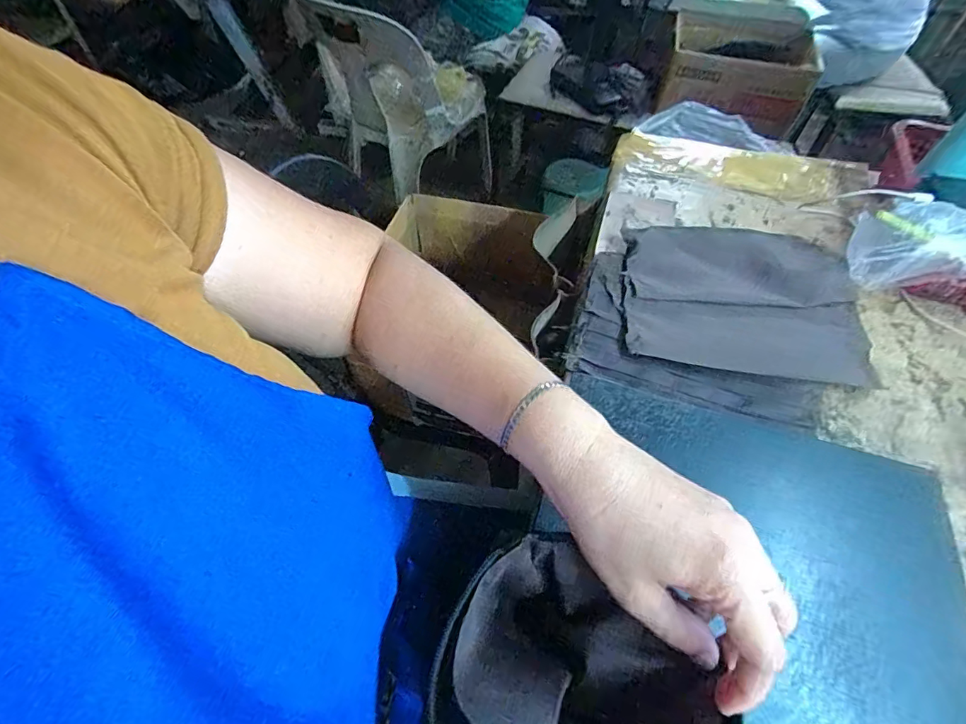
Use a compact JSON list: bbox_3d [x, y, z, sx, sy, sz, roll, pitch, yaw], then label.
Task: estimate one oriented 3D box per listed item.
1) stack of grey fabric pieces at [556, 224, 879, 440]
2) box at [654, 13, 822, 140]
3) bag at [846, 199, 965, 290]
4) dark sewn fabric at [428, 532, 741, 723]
[{"bbox_3d":[0.238,-0.051,0.480,0.272,0.022,0.232,10,56,6],"label":"stack of grey fabric pieces"},{"bbox_3d":[0.702,-0.807,1.330,0.368,0.158,0.332,15,55,10],"label":"box"},{"bbox_3d":[0.451,-0.094,0.461,0.173,0.100,0.035,16,56,9],"label":"bag"},{"bbox_3d":[0.039,0.165,0.222,0.134,0.047,0.118,37,62,22],"label":"dark sewn fabric"}]

